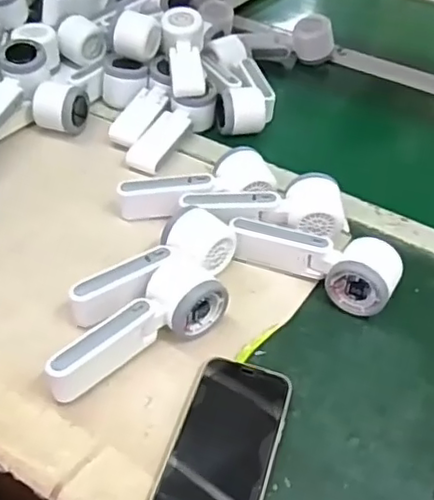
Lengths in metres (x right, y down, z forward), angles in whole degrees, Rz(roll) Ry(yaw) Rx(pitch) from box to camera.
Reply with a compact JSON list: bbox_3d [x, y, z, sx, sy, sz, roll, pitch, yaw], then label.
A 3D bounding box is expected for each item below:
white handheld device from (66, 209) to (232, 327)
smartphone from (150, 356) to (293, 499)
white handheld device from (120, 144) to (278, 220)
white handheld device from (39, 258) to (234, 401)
[{"bbox_3d":[-0.059,0.020,0.590,0.168,0.055,0.053,-31,52,-30],"label":"white handheld device"},{"bbox_3d":[0.005,0.153,0.473,0.077,0.012,0.161,13,44,12],"label":"smartphone"},{"bbox_3d":[-0.022,-0.068,0.676,0.169,0.050,0.071,-2,43,-4],"label":"white handheld device"},{"bbox_3d":[-0.064,0.070,0.531,0.060,0.047,0.167,31,50,28],"label":"white handheld device"}]

